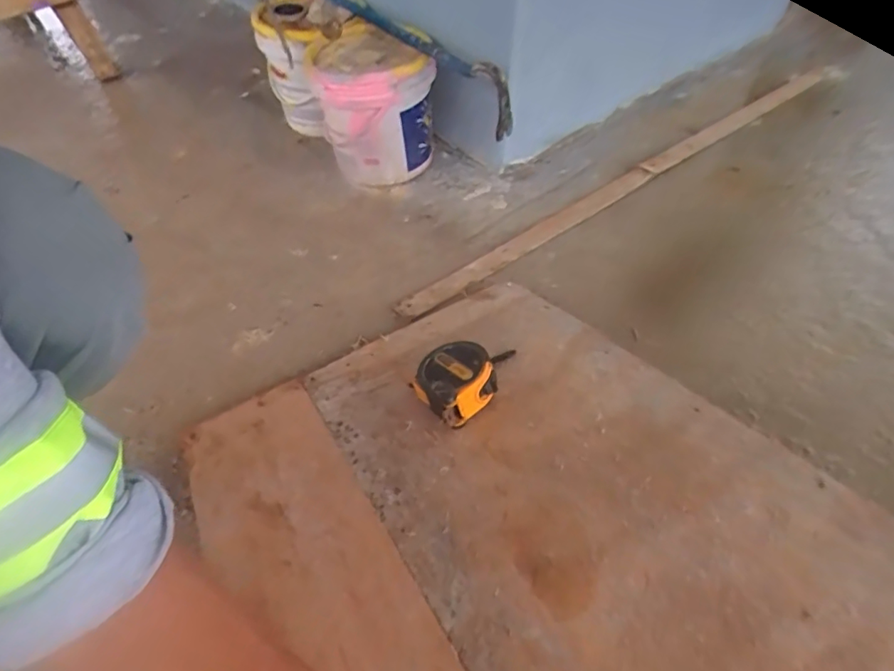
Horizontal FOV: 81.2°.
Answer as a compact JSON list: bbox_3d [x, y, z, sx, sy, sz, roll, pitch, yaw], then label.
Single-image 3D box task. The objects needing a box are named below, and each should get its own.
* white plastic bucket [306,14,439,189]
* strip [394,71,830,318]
[{"bbox_3d":[-0.119,-0.365,0.868,0.177,0.208,0.191,-18,53,-10],"label":"white plastic bucket"},{"bbox_3d":[0.371,-0.312,0.943,1.114,0.016,0.041,-33,61,-22],"label":"strip"}]

